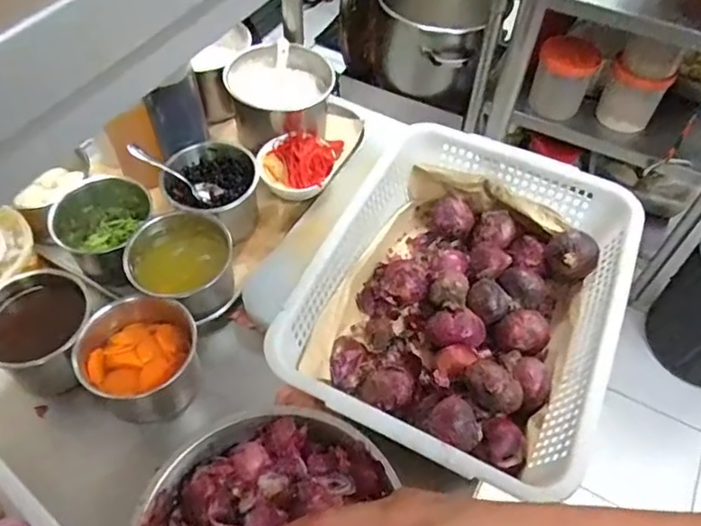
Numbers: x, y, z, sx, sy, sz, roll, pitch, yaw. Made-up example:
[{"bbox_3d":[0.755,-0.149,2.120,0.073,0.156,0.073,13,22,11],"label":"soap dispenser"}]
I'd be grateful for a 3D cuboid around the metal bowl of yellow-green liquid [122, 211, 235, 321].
[{"bbox_3d":[-0.201,0.004,0.691,0.118,0.075,0.102,-19,57,-15],"label":"metal bowl of yellow-green liquid"}]

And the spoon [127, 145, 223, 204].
[{"bbox_3d":[-0.227,-0.118,0.745,0.125,0.015,0.028,31,51,-23],"label":"spoon"}]

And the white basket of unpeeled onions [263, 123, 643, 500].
[{"bbox_3d":[0.126,0.036,0.638,0.295,0.112,0.392,24,57,15],"label":"white basket of unpeeled onions"}]

